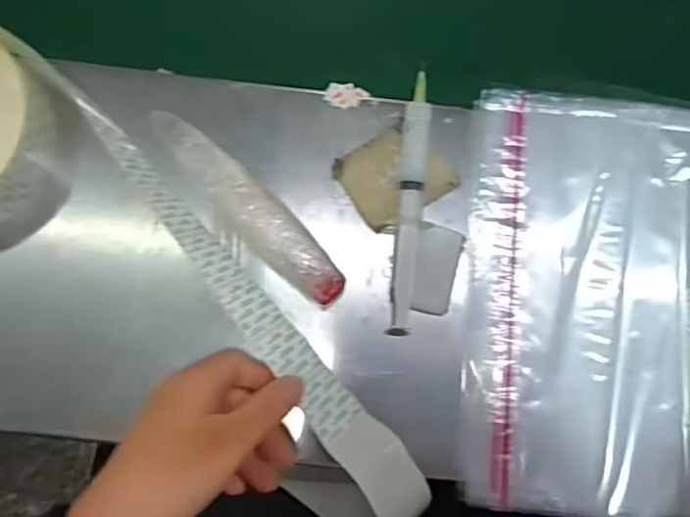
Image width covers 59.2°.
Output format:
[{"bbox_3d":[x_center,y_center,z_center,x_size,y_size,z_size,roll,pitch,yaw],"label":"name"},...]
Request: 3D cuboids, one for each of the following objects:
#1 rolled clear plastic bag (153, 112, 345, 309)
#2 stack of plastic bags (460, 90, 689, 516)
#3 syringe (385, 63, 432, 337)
[{"bbox_3d":[-0.065,-0.031,0.380,0.160,0.016,0.040,42,83,5],"label":"rolled clear plastic bag"},{"bbox_3d":[0.187,0.026,0.383,0.214,0.014,0.264,5,82,0],"label":"stack of plastic bags"},{"bbox_3d":[0.042,-0.037,0.385,0.015,0.018,0.168,5,82,0],"label":"syringe"}]

